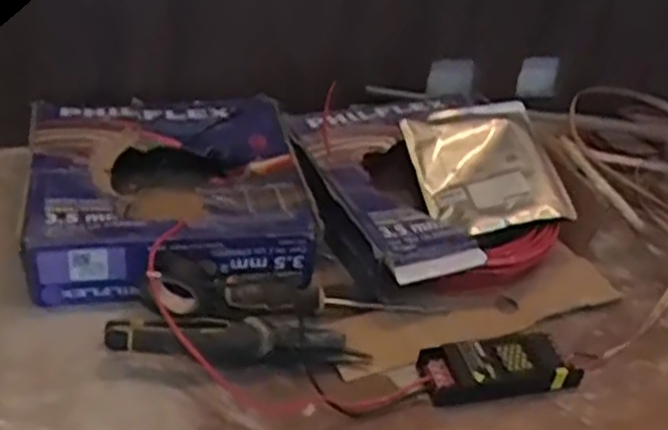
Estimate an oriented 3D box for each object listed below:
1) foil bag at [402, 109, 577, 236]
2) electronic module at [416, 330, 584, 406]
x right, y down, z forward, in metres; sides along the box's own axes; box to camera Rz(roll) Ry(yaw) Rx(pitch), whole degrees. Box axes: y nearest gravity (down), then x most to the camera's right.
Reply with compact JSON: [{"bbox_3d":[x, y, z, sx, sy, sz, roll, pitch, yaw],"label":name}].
[{"bbox_3d":[0.170,-0.053,0.892,0.146,0.031,0.176,-12,50,-2],"label":"foil bag"},{"bbox_3d":[0.148,0.134,0.716,0.138,0.019,0.061,-3,37,-15],"label":"electronic module"}]

